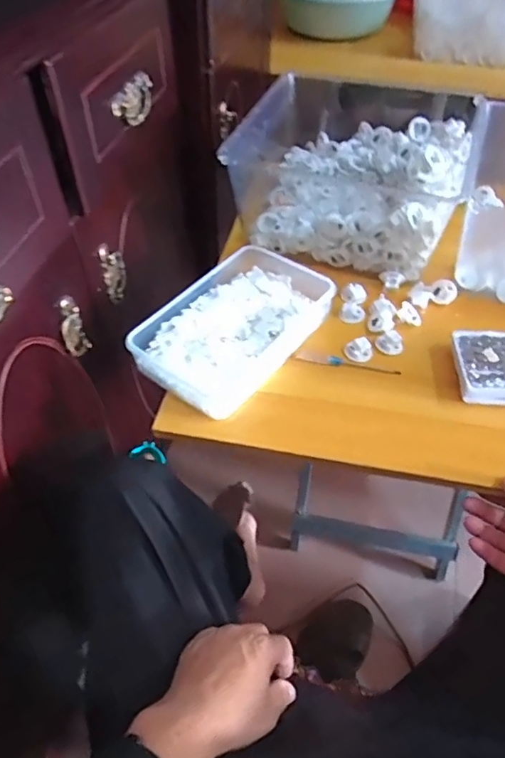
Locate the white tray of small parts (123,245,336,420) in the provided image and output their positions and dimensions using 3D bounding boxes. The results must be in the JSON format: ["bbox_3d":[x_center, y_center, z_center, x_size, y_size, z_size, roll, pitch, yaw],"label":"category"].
[{"bbox_3d":[-0.020,-0.067,0.678,0.148,0.044,0.243,30,55,23],"label":"white tray of small parts"}]

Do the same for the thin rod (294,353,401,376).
[{"bbox_3d":[0.115,-0.019,0.668,0.123,0.005,0.014,9,50,8],"label":"thin rod"}]

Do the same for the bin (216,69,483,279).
[{"bbox_3d":[0.139,-0.297,0.802,0.305,0.146,0.274,16,51,13],"label":"bin"}]

